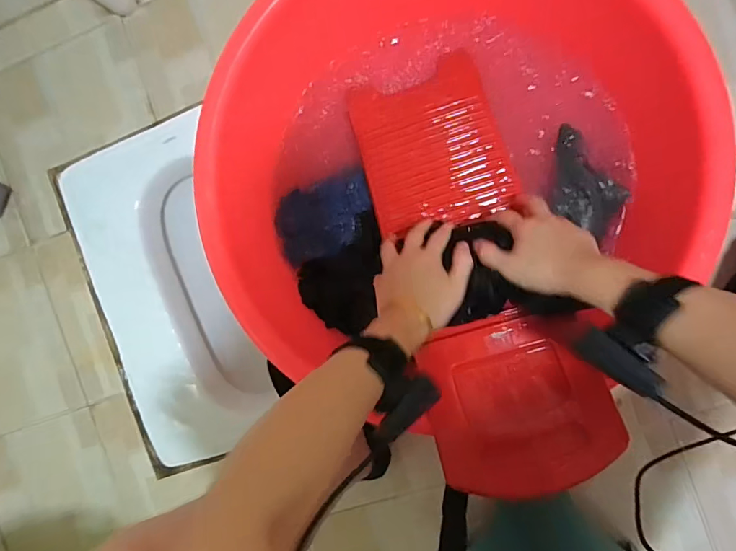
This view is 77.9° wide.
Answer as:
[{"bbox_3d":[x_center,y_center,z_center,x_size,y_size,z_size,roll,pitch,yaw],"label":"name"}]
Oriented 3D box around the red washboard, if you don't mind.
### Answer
[{"bbox_3d":[0.121,-0.035,0.573,0.189,0.050,0.567,-16,68,8],"label":"red washboard"}]

